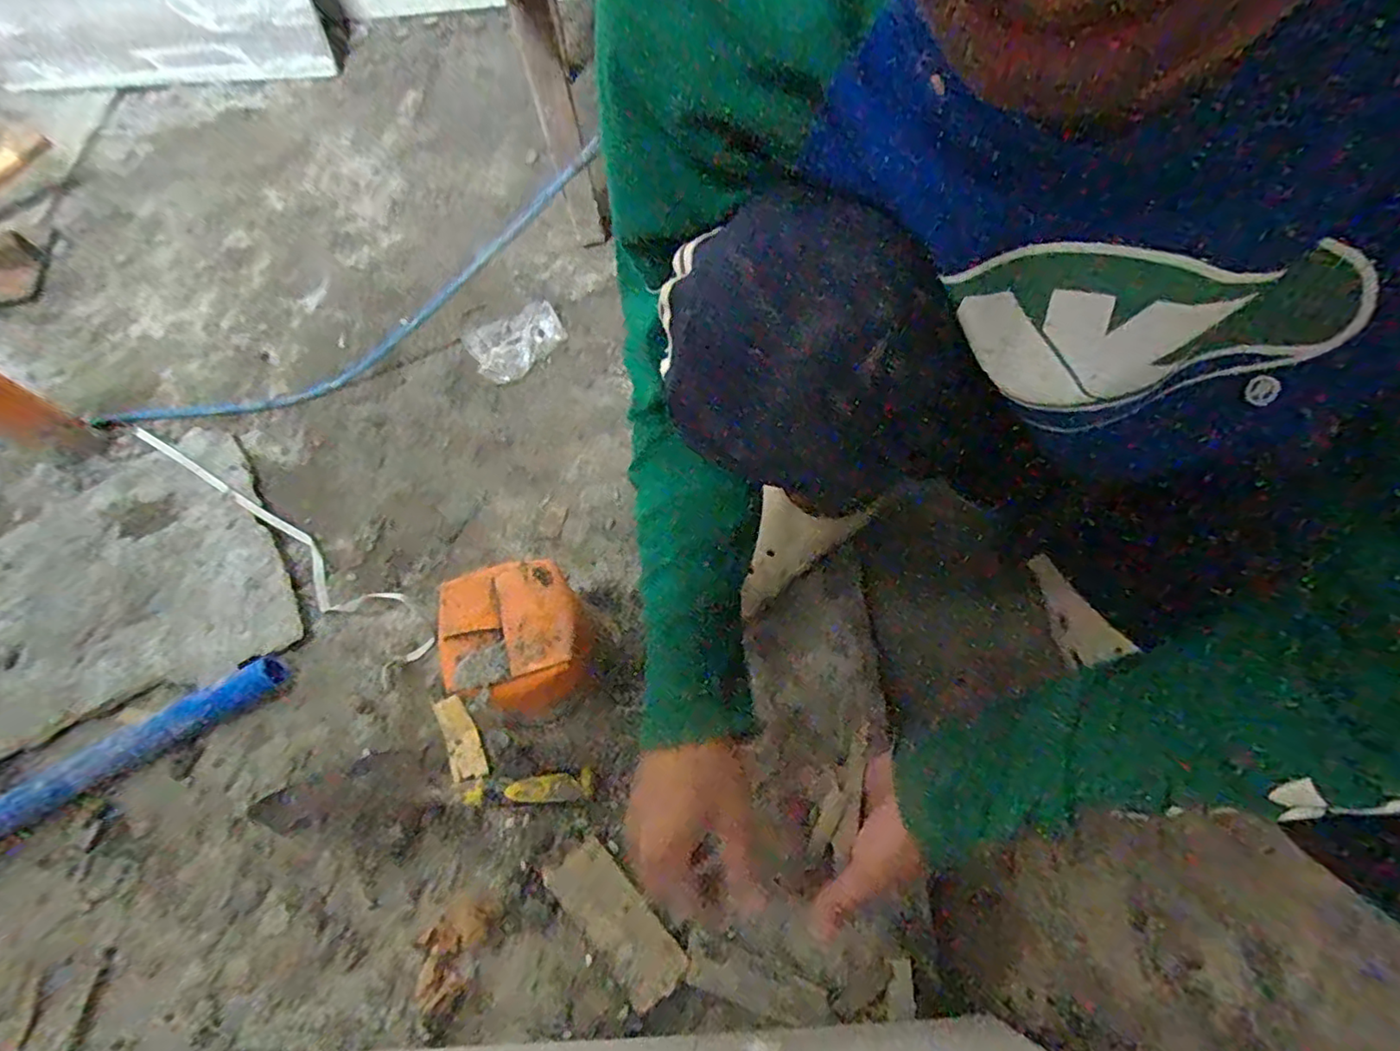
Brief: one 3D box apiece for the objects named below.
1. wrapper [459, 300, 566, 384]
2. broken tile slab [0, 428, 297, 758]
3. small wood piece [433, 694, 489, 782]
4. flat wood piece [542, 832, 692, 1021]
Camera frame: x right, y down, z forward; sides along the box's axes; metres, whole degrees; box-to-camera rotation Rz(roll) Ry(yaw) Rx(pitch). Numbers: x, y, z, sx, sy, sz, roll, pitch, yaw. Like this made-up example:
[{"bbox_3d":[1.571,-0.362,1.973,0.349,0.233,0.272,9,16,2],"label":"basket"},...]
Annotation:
[{"bbox_3d":[-0.232,-0.235,0.782,0.115,0.017,0.104,-28,63,-13],"label":"wrapper"},{"bbox_3d":[-0.606,0.064,0.633,0.306,0.019,0.320,-30,63,-13],"label":"broken tile slab"},{"bbox_3d":[-0.212,0.187,0.548,0.031,0.004,0.076,-30,66,4],"label":"small wood piece"},{"bbox_3d":[-0.066,0.307,0.486,0.047,0.016,0.122,-42,67,-19],"label":"flat wood piece"}]

